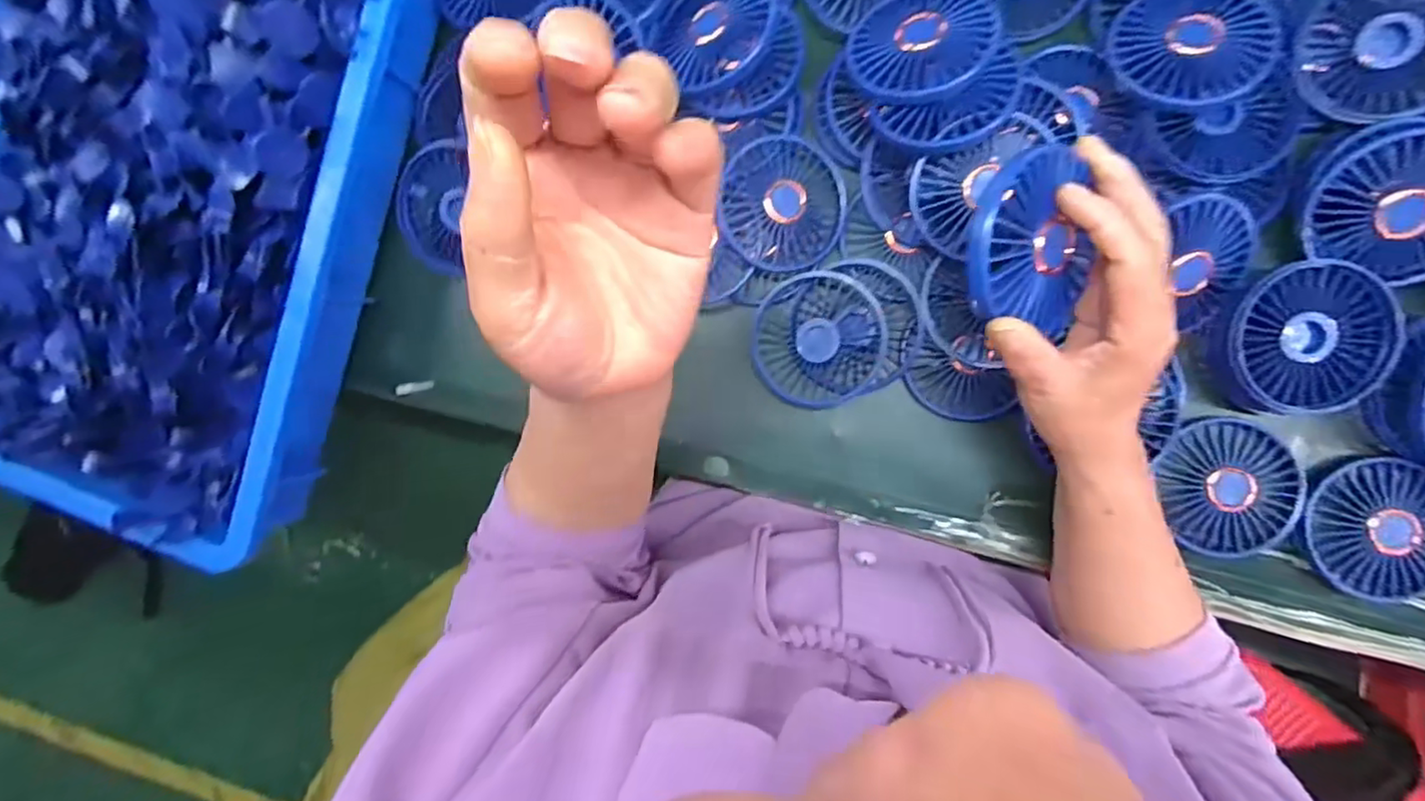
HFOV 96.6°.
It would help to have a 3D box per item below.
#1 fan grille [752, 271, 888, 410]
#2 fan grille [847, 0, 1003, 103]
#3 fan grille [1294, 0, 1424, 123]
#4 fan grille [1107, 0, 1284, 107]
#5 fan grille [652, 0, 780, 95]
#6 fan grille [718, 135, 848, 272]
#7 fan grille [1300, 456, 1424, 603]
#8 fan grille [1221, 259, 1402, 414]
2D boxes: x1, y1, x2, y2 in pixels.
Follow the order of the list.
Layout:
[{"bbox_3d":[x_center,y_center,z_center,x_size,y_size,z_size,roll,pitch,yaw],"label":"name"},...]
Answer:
[{"bbox_3d":[0.074,-0.042,0.444,0.088,0.027,0.090,-5,89,8],"label":"fan grille"},{"bbox_3d":[0.128,-0.221,0.388,0.085,0.009,0.079,-5,74,18],"label":"fan grille"},{"bbox_3d":[0.394,-0.209,0.370,0.085,0.026,0.087,0,90,8],"label":"fan grille"},{"bbox_3d":[0.289,-0.216,0.384,0.083,0.018,0.086,-29,70,9],"label":"fan grille"},{"bbox_3d":[0.003,-0.249,0.424,0.077,0.029,0.083,0,90,8],"label":"fan grille"},{"bbox_3d":[0.048,-0.132,0.427,0.079,0.023,0.085,0,90,8],"label":"fan grille"},{"bbox_3d":[0.414,0.078,0.395,0.092,0.016,0.081,39,95,7],"label":"fan grille"},{"bbox_3d":[0.357,-0.037,0.386,0.090,0.036,0.089,-8,88,8],"label":"fan grille"}]

